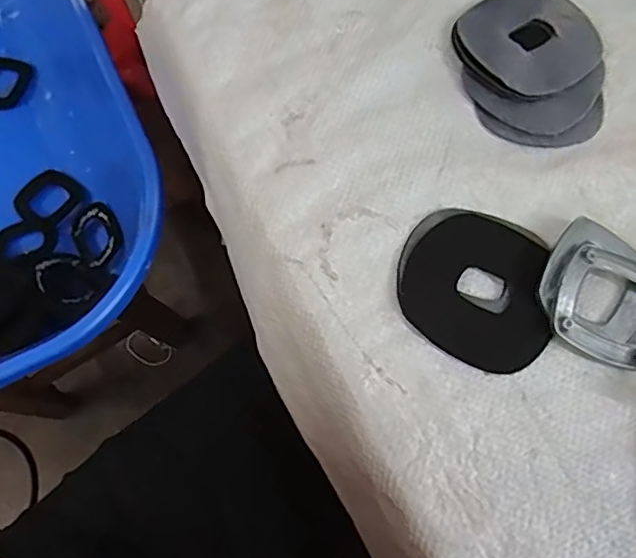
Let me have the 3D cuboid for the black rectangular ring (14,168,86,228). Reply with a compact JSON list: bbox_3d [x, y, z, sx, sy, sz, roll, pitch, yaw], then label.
[{"bbox_3d":[-0.274,-0.082,0.587,0.057,0.009,0.062,42,77,13],"label":"black rectangular ring"}]

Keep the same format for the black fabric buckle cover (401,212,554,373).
[{"bbox_3d":[0.087,0.005,0.301,0.079,0.006,0.076,36,73,12],"label":"black fabric buckle cover"}]

